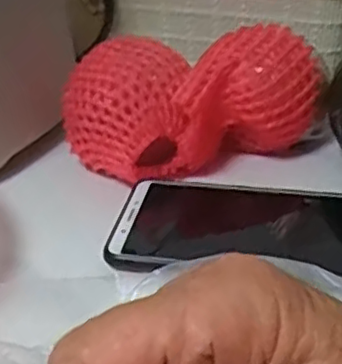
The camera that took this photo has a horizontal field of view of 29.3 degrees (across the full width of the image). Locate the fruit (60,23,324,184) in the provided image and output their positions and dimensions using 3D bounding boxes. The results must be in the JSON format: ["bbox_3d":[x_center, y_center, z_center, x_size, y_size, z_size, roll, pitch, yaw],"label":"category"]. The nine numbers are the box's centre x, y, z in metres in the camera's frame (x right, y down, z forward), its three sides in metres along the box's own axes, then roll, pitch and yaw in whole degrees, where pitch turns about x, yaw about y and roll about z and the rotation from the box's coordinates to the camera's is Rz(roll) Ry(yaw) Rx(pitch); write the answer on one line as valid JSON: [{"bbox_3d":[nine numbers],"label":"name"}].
[{"bbox_3d":[0.012,-0.051,0.396,0.149,0.066,0.068,-10,32,-12],"label":"fruit"}]

